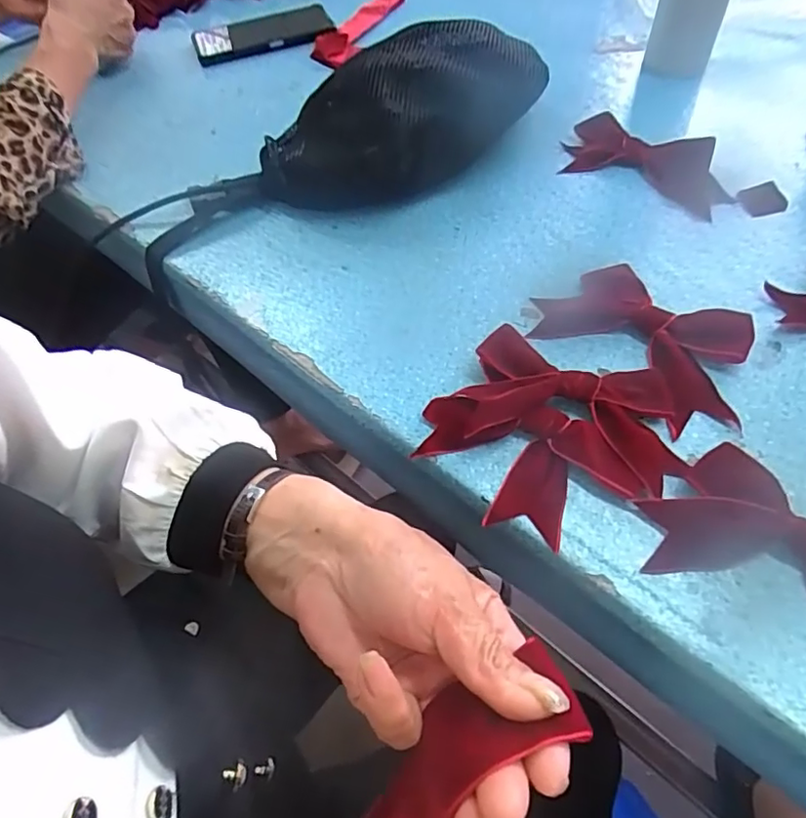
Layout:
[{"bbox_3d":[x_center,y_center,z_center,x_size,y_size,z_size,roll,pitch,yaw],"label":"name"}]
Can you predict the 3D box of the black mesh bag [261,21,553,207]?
[{"bbox_3d":[0.003,-0.265,0.506,0.257,0.089,0.124,-37,59,-20],"label":"black mesh bag"}]

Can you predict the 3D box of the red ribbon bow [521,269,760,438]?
[{"bbox_3d":[0.161,-0.050,0.386,0.142,0.015,0.097,33,63,25],"label":"red ribbon bow"}]

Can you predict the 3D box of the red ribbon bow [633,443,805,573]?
[{"bbox_3d":[0.200,0.076,0.295,0.136,0.016,0.085,27,61,23],"label":"red ribbon bow"}]

